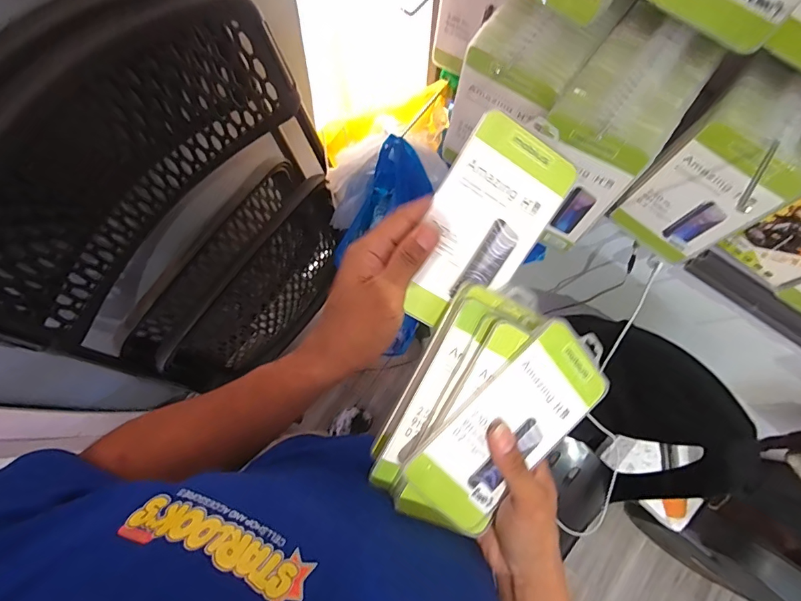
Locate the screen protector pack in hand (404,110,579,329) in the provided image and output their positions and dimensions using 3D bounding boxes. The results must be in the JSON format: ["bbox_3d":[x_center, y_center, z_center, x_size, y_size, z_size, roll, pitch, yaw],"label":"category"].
[{"bbox_3d":[0.062,-0.055,0.340,0.087,0.009,0.169,29,102,-15],"label":"screen protector pack in hand"}]

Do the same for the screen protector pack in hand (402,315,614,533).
[{"bbox_3d":[0.088,0.095,0.336,0.173,0.004,0.089,-46,112,-3],"label":"screen protector pack in hand"}]

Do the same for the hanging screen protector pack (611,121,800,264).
[{"bbox_3d":[0.276,-0.091,0.411,0.088,0.166,0.012,39,79,8],"label":"hanging screen protector pack"}]

